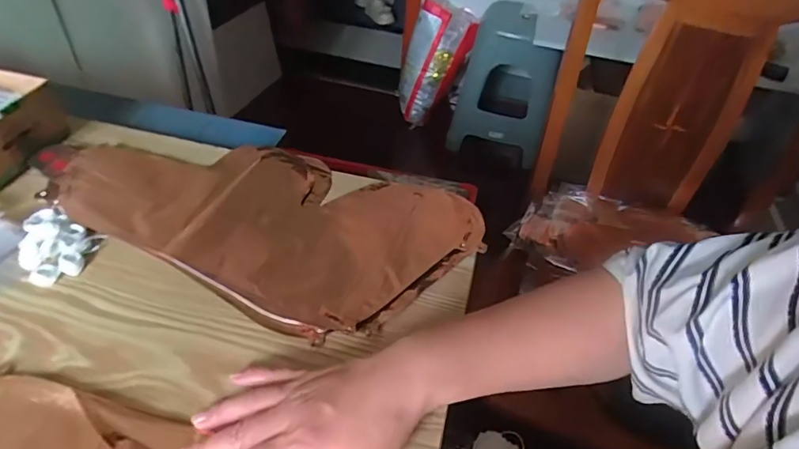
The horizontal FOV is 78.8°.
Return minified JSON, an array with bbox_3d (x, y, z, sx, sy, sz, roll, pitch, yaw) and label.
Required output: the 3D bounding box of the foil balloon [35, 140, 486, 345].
[{"bbox_3d":[-0.155,-0.035,0.520,0.439,0.020,0.236,25,48,21],"label":"foil balloon"}]

